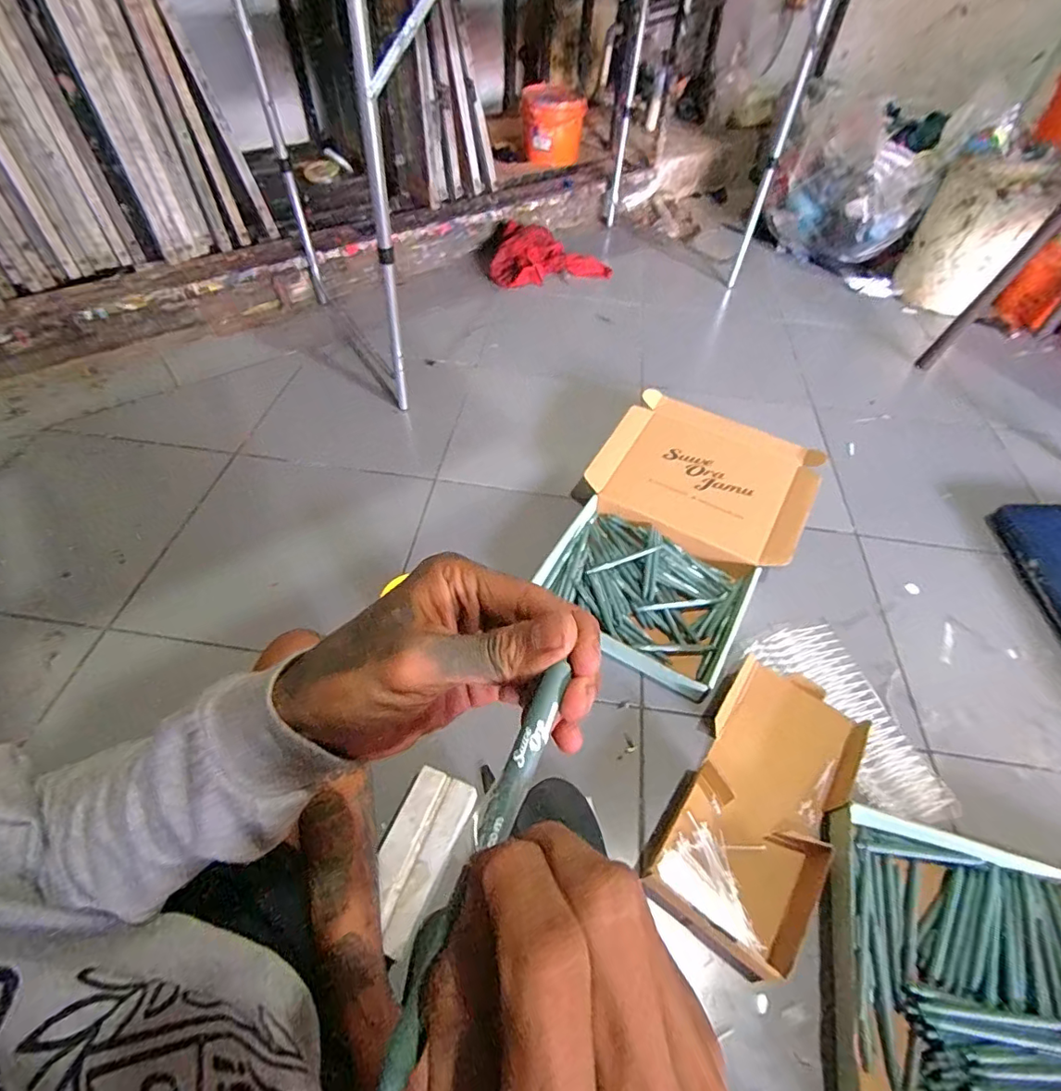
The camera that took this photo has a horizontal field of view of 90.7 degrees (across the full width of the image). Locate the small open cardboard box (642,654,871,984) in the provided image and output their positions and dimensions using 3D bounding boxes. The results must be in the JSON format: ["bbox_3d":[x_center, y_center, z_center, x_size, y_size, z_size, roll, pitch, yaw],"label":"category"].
[{"bbox_3d":[0.303,0.318,0.680,0.181,0.046,0.374,31,58,20],"label":"small open cardboard box"}]

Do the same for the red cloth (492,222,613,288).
[{"bbox_3d":[0.062,-0.850,1.552,0.355,0.086,0.216,6,53,2],"label":"red cloth"}]

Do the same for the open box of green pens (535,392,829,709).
[{"bbox_3d":[0.247,-0.038,0.904,0.358,0.074,0.525,29,57,19],"label":"open box of green pens"}]

